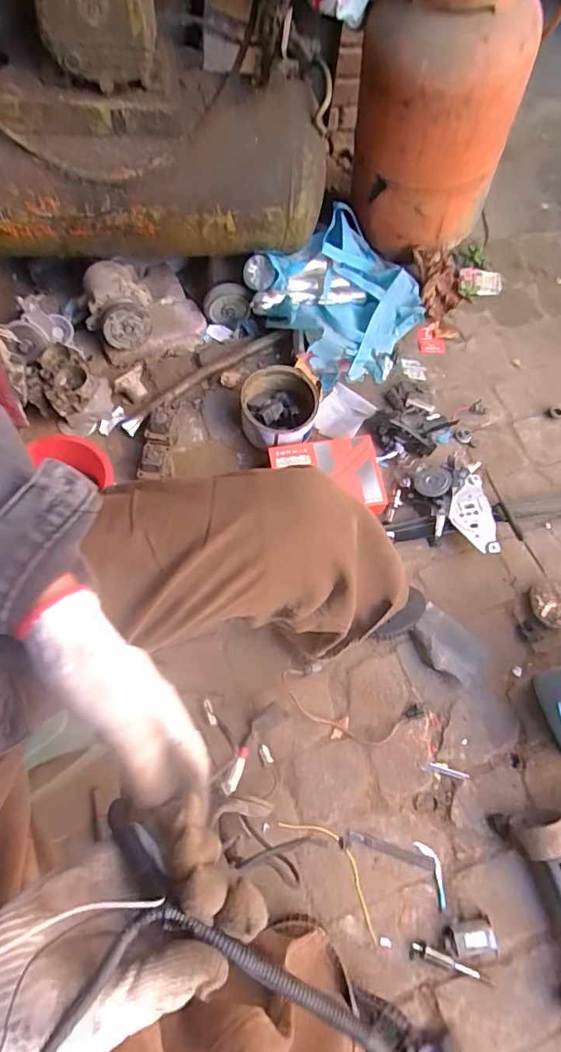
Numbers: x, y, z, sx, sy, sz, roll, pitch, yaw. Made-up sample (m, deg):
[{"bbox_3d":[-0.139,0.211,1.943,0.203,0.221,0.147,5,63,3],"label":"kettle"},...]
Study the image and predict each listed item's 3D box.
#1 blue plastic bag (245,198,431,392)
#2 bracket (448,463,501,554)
[{"bbox_3d":[0.146,-0.506,1.110,0.318,0.200,0.330,41,71,12],"label":"blue plastic bag"},{"bbox_3d":[0.372,-0.029,0.994,0.088,0.039,0.187,-6,69,-7],"label":"bracket"}]

